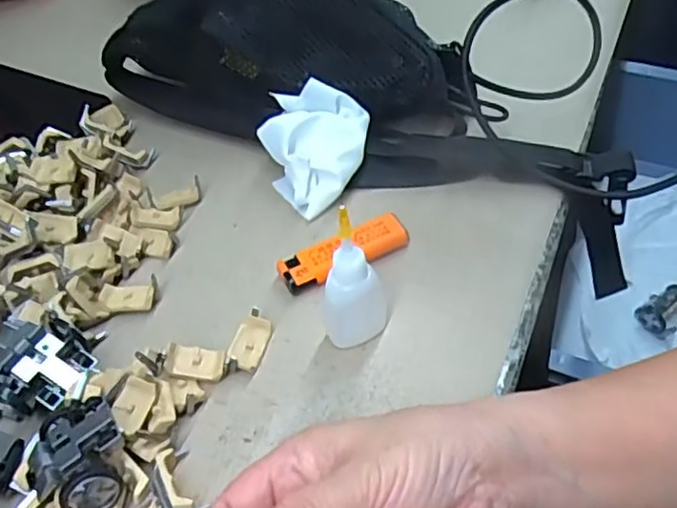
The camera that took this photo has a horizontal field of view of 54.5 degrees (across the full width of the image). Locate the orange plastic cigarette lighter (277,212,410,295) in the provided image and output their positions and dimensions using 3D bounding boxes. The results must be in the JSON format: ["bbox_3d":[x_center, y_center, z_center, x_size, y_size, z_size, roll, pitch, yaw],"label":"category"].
[{"bbox_3d":[0.003,-0.002,0.400,0.080,0.012,0.026,-20,51,-10],"label":"orange plastic cigarette lighter"}]

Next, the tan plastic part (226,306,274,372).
[{"bbox_3d":[-0.050,0.048,0.366,0.018,0.012,0.035,9,52,14],"label":"tan plastic part"}]

